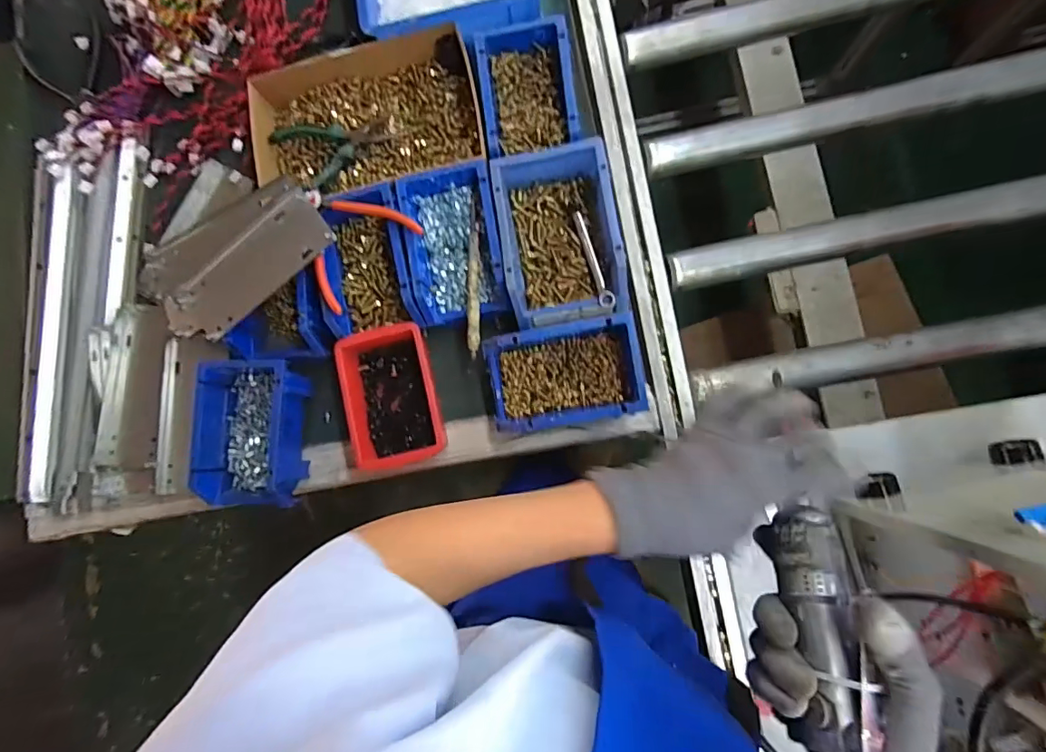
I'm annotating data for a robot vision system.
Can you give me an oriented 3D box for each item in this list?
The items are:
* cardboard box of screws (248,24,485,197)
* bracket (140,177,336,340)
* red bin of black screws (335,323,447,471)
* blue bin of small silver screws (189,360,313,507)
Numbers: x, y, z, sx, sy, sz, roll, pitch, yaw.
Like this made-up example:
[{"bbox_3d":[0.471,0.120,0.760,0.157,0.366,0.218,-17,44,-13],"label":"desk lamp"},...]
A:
[{"bbox_3d":[-0.181,-0.303,0.600,0.266,0.050,0.160,-8,84,6],"label":"cardboard box of screws"},{"bbox_3d":[-0.303,-0.123,0.526,0.203,0.020,0.103,-35,97,11],"label":"bracket"},{"bbox_3d":[-0.145,0.024,0.570,0.103,0.047,0.151,-10,84,6],"label":"red bin of black screws"},{"bbox_3d":[-0.301,0.064,0.563,0.106,0.062,0.162,3,85,7],"label":"blue bin of small silver screws"}]

